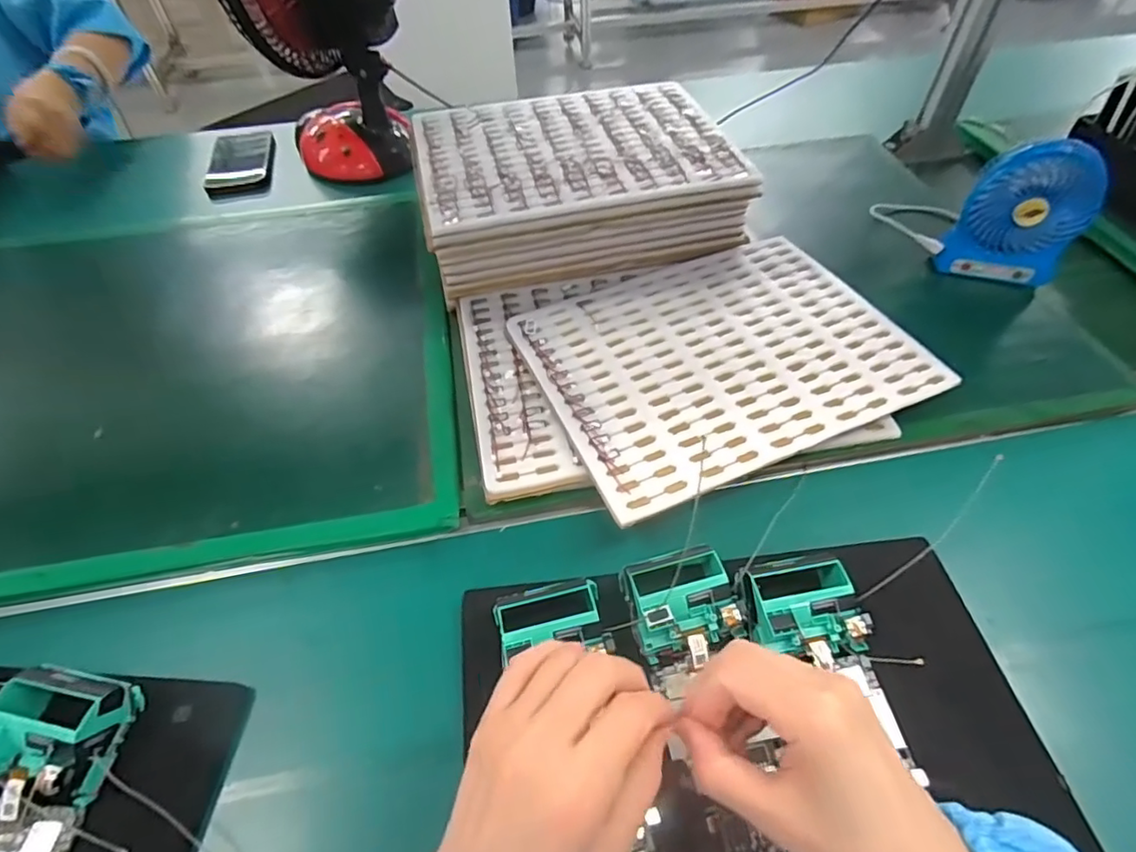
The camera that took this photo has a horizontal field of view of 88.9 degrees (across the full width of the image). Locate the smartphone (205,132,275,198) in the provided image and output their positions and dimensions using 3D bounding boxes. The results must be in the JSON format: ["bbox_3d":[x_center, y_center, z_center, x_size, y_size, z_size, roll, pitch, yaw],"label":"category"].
[{"bbox_3d":[-0.458,-0.366,0.808,0.088,0.019,0.170,-11,51,-9],"label":"smartphone"}]

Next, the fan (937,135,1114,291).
[{"bbox_3d":[0.442,-0.208,0.566,0.106,0.138,0.040,17,52,14],"label":"fan"}]

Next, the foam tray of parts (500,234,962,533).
[{"bbox_3d":[0.129,-0.069,0.513,0.309,0.015,0.245,-19,53,-15],"label":"foam tray of parts"}]

